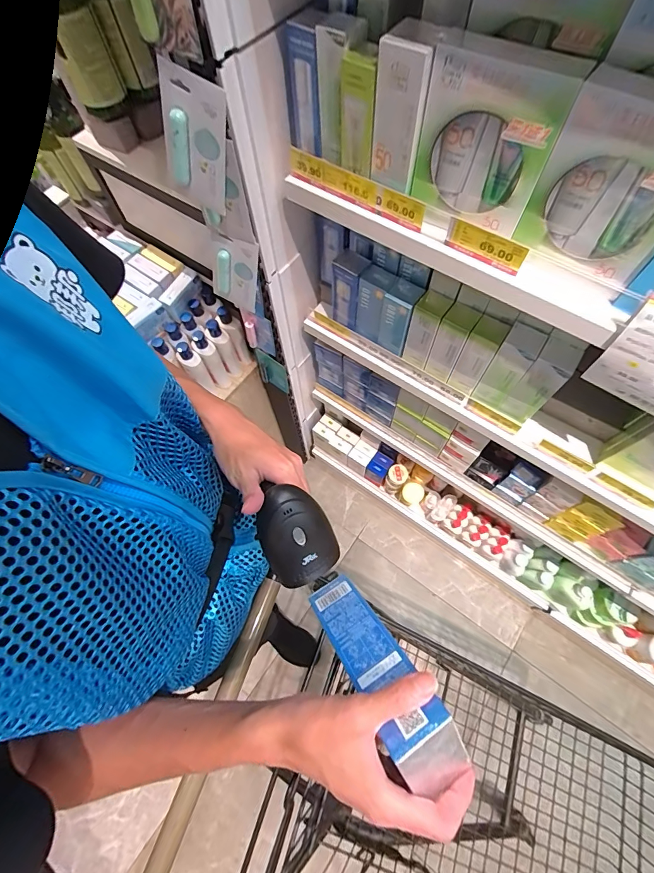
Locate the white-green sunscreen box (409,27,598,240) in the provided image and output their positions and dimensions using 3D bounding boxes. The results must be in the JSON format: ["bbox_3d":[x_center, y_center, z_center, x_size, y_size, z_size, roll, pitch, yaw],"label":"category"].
[{"bbox_3d":[0.166,-0.313,0.405,0.134,0.144,0.051,22,69,12],"label":"white-green sunscreen box"}]

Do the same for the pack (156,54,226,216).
[{"bbox_3d":[-0.160,-0.347,0.459,0.079,0.138,0.016,20,57,-3],"label":"pack"}]

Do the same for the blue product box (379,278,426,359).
[{"bbox_3d":[0.131,-0.217,0.692,0.054,0.127,0.057,29,71,14],"label":"blue product box"}]

